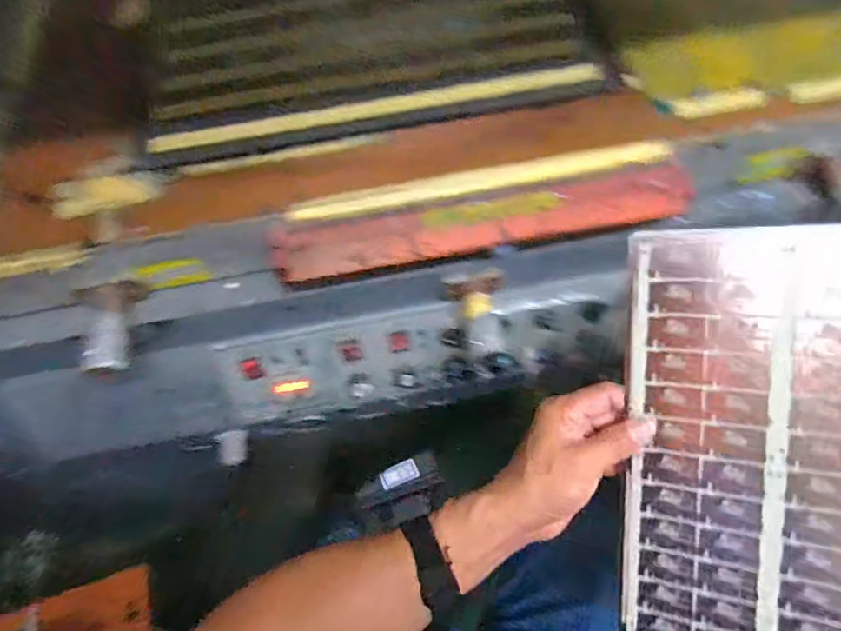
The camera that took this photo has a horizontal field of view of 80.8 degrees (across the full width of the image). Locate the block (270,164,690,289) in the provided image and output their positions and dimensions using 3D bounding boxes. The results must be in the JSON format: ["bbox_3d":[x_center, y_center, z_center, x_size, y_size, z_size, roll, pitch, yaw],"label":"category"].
[{"bbox_3d":[0.057,-0.089,0.456,0.382,0.032,0.056,-10,63,-2],"label":"block"}]

